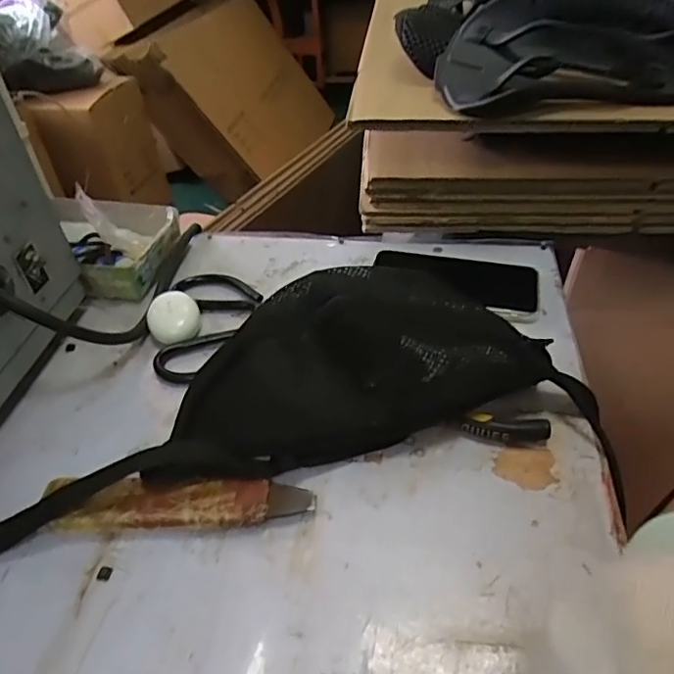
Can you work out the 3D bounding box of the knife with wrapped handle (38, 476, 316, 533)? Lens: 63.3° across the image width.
[{"bbox_3d":[-0.110,0.117,0.373,0.183,0.021,0.039,-1,43,5],"label":"knife with wrapped handle"}]

